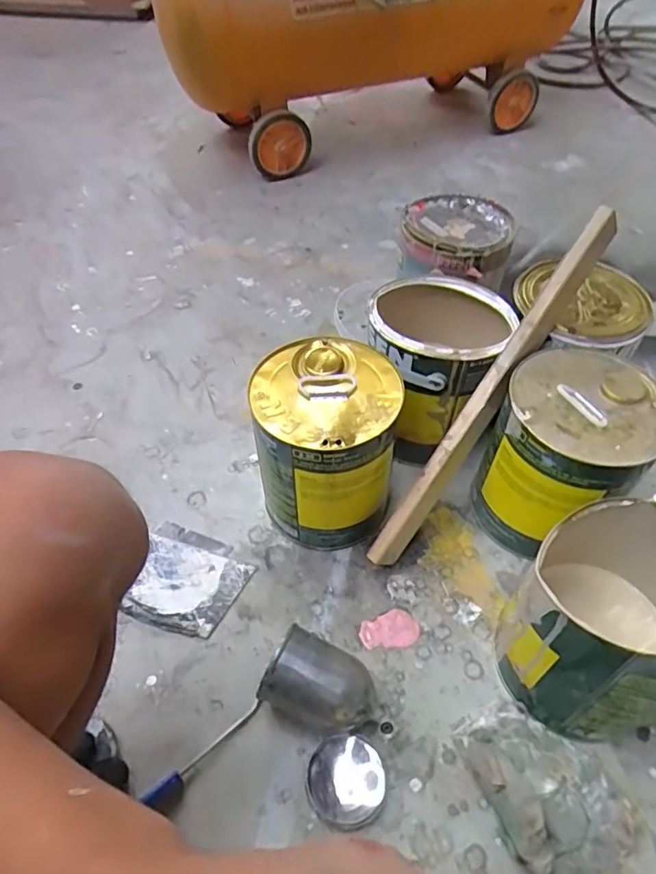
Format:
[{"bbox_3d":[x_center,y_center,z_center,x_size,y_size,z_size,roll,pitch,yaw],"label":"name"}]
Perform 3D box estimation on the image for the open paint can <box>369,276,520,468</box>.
[{"bbox_3d":[0.142,-0.088,0.710,0.175,0.177,0.161,-11,52,-8],"label":"open paint can"}]

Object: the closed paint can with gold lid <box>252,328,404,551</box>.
[{"bbox_3d":[0.000,0.015,0.648,0.146,0.207,0.160,0,51,1],"label":"closed paint can with gold lid"}]

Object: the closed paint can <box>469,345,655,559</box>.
[{"bbox_3d":[0.270,0.027,0.636,0.162,0.206,0.153,0,51,1],"label":"closed paint can"}]

